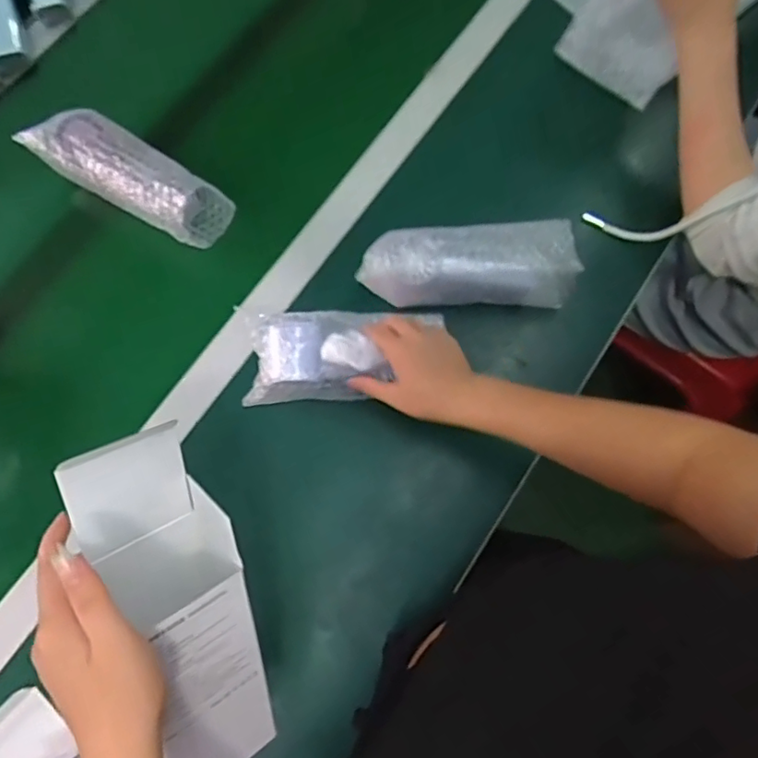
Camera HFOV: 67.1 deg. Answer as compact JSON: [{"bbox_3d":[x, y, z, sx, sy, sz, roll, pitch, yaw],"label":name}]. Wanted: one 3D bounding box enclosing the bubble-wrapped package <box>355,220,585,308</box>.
[{"bbox_3d":[0.087,-0.110,0.567,0.207,0.066,0.063,-3,71,-1],"label":"bubble-wrapped package"}]

